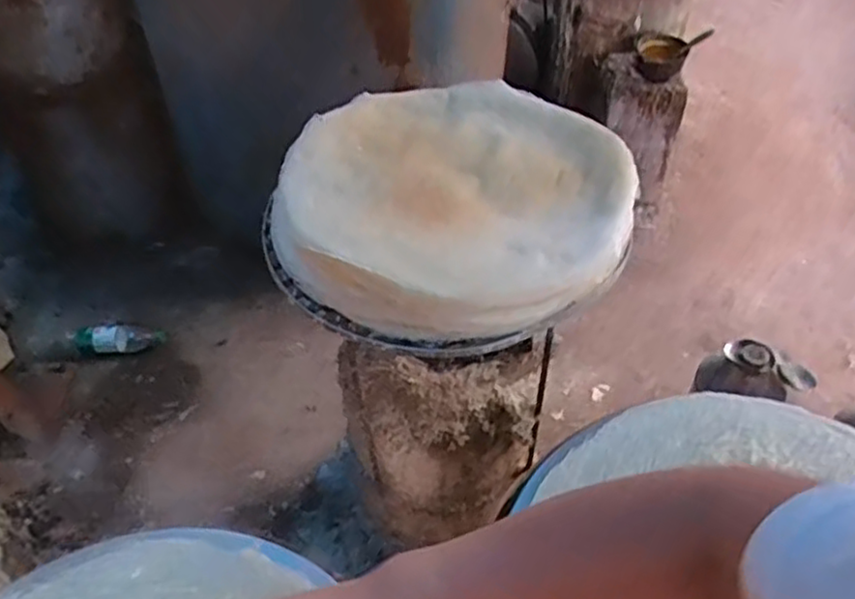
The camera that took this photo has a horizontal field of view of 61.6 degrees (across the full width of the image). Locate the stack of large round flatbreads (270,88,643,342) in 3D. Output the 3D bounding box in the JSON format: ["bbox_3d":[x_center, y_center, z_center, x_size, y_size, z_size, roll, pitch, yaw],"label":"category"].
[{"bbox_3d":[0.026,-0.123,0.780,0.382,0.054,0.387,2,48,5],"label":"stack of large round flatbreads"}]

